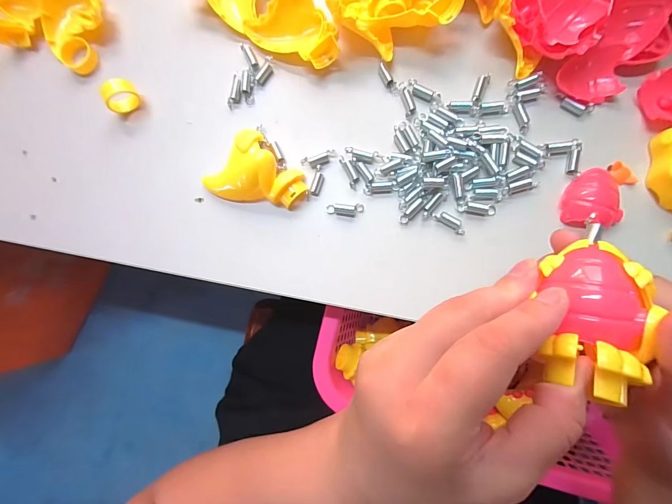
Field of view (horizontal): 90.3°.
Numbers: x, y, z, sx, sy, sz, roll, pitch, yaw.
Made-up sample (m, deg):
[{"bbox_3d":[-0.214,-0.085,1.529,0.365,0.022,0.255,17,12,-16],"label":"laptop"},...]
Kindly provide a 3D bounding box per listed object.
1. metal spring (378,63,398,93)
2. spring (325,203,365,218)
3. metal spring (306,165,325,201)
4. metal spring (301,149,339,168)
[{"bbox_3d":[0.040,-0.133,0.257,0.007,0.006,0.024,-29,85,2],"label":"metal spring"},{"bbox_3d":[0.007,-0.032,0.256,0.029,0.006,0.010,1,86,4],"label":"spring"},{"bbox_3d":[-0.015,-0.052,0.258,0.008,0.005,0.027,22,88,5],"label":"metal spring"},{"bbox_3d":[-0.013,-0.071,0.259,0.028,0.005,0.010,-13,86,3],"label":"metal spring"}]

